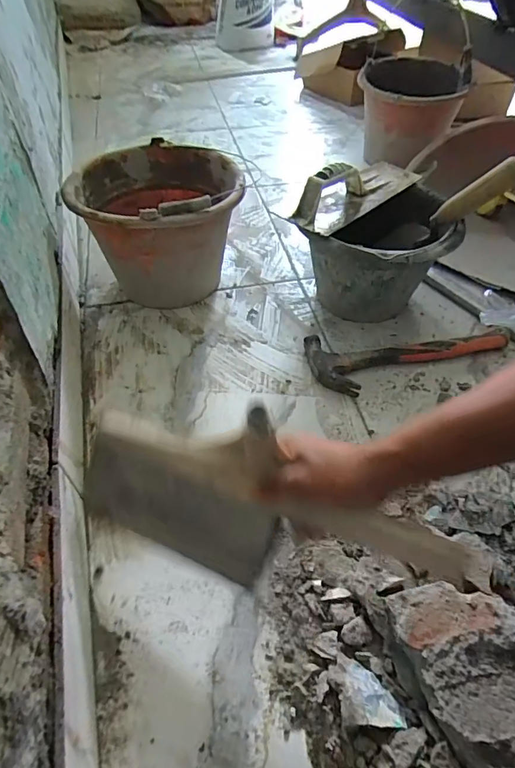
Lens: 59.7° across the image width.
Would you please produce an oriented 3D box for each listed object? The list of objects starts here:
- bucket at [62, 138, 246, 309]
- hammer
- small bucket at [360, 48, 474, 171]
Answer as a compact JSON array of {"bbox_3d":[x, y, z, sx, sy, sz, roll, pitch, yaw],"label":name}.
[{"bbox_3d":[-0.163,-0.269,0.794,0.264,0.205,0.278,0,48,0],"label":"bucket"},{"bbox_3d":[0.235,-0.060,0.713,0.311,0.029,0.109,-13,50,-12],"label":"hammer"},{"bbox_3d":[0.382,-0.696,1.137,0.238,0.199,0.238,12,51,13],"label":"small bucket"}]

